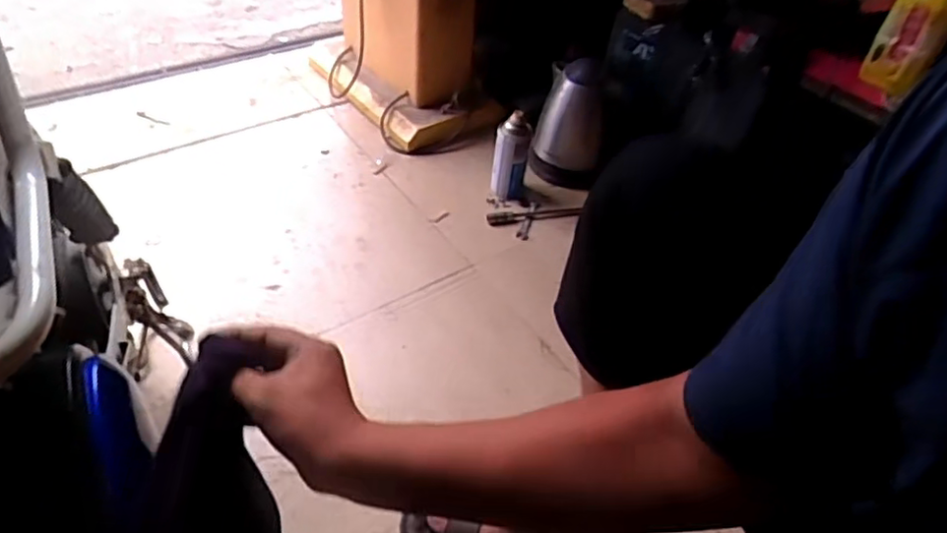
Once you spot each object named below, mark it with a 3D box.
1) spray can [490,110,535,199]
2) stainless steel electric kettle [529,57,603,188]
[{"bbox_3d":[0.074,-0.212,1.214,0.068,0.171,0.057,5,45,-1],"label":"spray can"},{"bbox_3d":[0.196,-0.298,1.277,0.141,0.221,0.130,7,45,0],"label":"stainless steel electric kettle"}]

